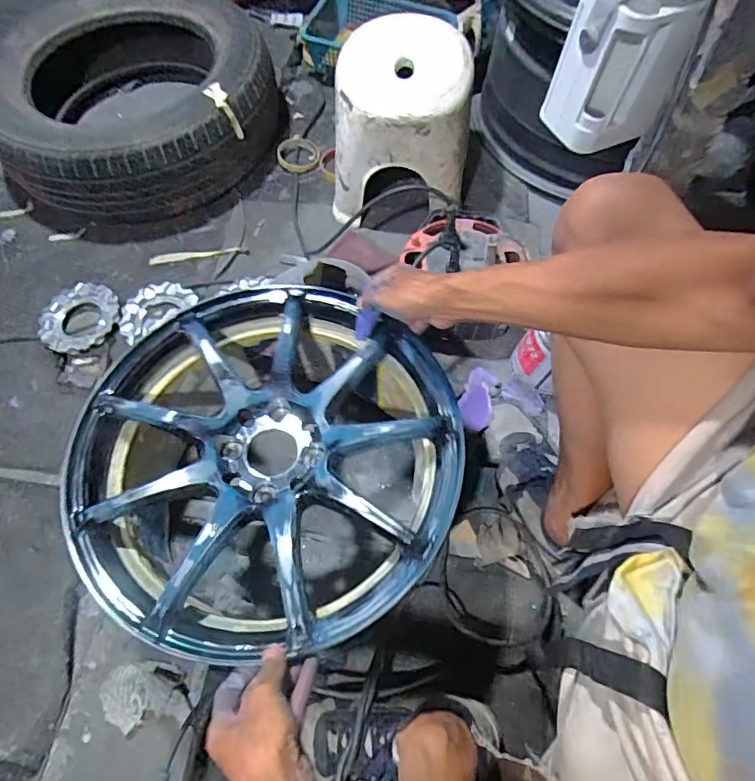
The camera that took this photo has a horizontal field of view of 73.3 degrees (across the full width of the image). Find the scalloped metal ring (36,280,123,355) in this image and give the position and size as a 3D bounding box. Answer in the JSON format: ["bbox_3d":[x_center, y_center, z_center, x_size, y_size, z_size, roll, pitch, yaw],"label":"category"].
[{"bbox_3d":[-0.518,-0.125,0.886,0.125,0.022,0.134,0,65,1],"label":"scalloped metal ring"}]

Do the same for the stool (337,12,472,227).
[{"bbox_3d":[0.034,-0.486,0.918,0.246,0.197,0.270,-6,63,-3],"label":"stool"}]

